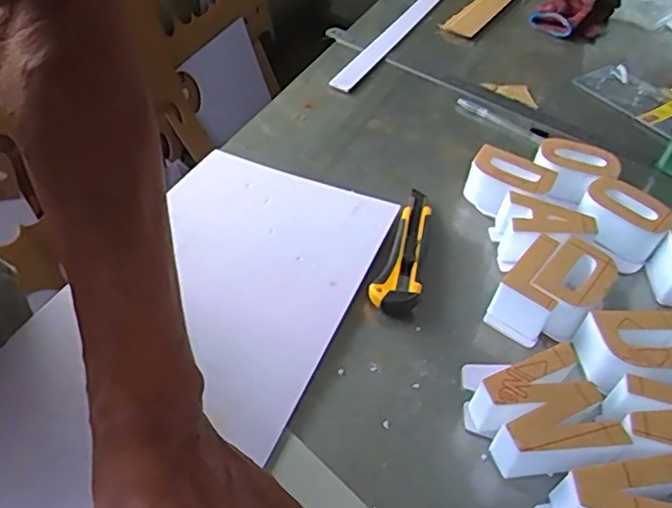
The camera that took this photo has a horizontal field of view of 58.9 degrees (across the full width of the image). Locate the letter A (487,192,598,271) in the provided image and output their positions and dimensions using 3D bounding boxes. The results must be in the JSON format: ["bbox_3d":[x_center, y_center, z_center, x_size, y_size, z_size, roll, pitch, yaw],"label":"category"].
[{"bbox_3d":[0.203,-0.020,0.588,0.084,0.052,0.065,4,46,-3],"label":"letter A"}]

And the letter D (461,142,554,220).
[{"bbox_3d":[0.178,-0.074,0.617,0.085,0.036,0.059,19,47,12],"label":"letter D"}]

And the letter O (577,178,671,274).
[{"bbox_3d":[0.290,-0.032,0.611,0.085,0.055,0.057,34,52,24],"label":"letter O"}]

